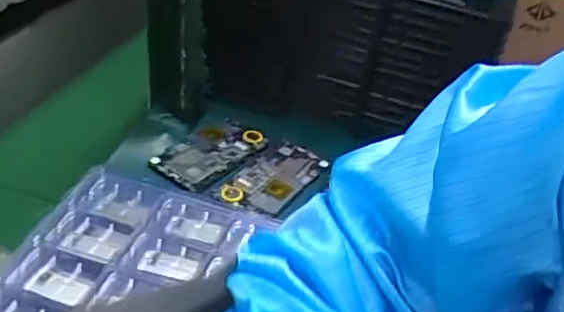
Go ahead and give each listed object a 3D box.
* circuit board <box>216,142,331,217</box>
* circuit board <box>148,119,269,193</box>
[{"bbox_3d":[-0.009,0.022,0.599,0.067,0.012,0.122,24,39,24],"label":"circuit board"},{"bbox_3d":[-0.073,-0.004,0.615,0.071,0.016,0.127,25,39,26],"label":"circuit board"}]

